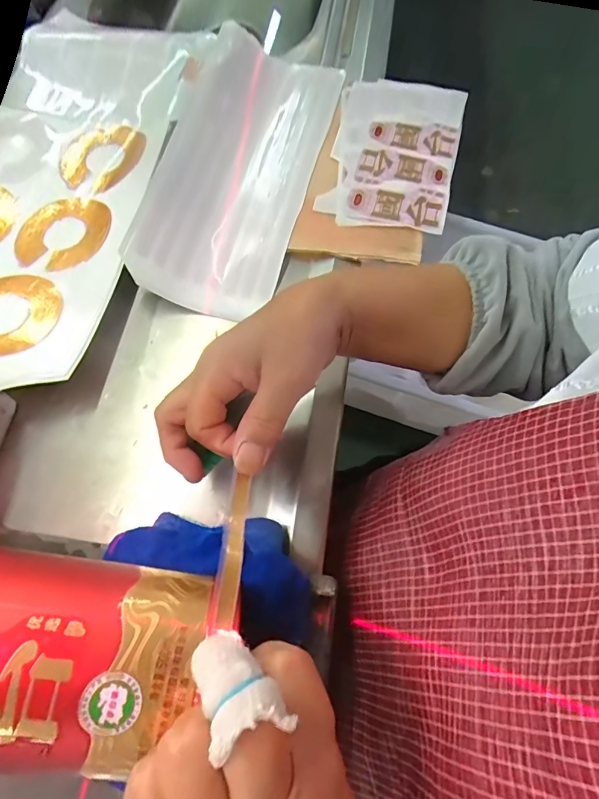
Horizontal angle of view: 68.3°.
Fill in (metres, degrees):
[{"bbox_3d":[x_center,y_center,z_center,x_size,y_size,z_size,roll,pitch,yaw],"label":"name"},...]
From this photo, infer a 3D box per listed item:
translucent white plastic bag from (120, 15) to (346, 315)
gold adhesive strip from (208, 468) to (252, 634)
[{"bbox_3d":[-0.059,-0.230,0.419,0.139,0.017,0.318,15,69,4],"label":"translucent white plastic bag"},{"bbox_3d":[-0.033,0.072,0.217,0.012,0.006,0.073,4,55,-1],"label":"gold adhesive strip"}]

